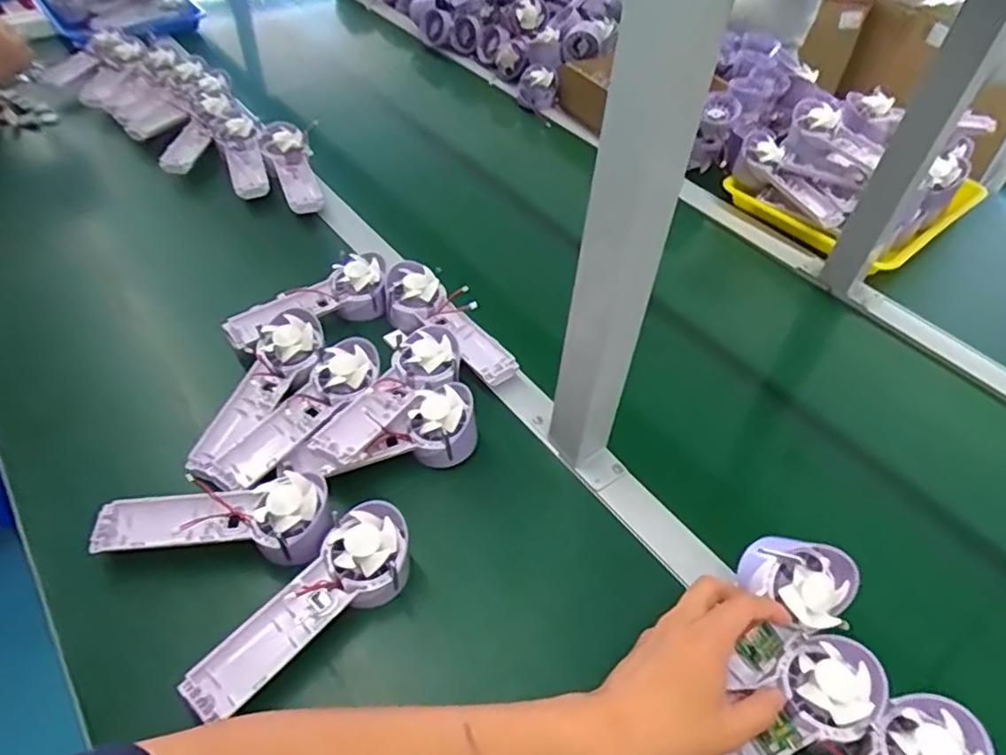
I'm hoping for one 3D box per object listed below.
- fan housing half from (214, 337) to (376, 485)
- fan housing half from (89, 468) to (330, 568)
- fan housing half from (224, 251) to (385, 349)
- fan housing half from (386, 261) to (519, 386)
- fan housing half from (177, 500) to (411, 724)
[{"bbox_3d":[-0.176,0.030,0.571,0.057,0.036,0.175,30,52,22],"label":"fan housing half"},{"bbox_3d":[-0.221,0.107,0.494,0.171,0.036,0.064,-3,47,-7],"label":"fan housing half"},{"bbox_3d":[-0.200,-0.075,0.672,0.172,0.051,0.056,-23,52,-23],"label":"fan housing half"},{"bbox_3d":[-0.054,-0.055,0.664,0.171,0.051,0.063,33,53,25],"label":"fan housing half"},{"bbox_3d":[-0.135,0.164,0.456,0.063,0.042,0.176,29,52,22],"label":"fan housing half"}]

